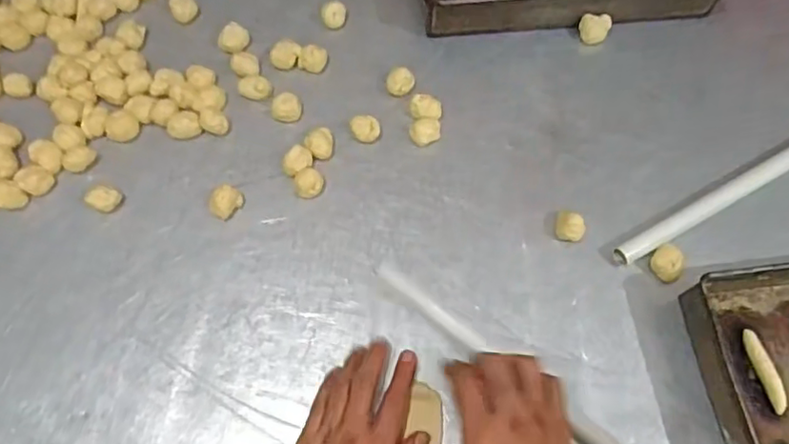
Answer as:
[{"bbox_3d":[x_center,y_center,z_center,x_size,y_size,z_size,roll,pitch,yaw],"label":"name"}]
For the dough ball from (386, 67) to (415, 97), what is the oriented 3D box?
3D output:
[{"bbox_3d":[0.007,-0.161,0.679,0.030,0.018,0.031,0,68,0],"label":"dough ball"}]

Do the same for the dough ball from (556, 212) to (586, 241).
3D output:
[{"bbox_3d":[0.179,0.005,0.605,0.024,0.020,0.032,5,68,3],"label":"dough ball"}]

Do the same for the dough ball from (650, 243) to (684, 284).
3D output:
[{"bbox_3d":[0.271,0.040,0.588,0.027,0.021,0.034,-31,71,-12],"label":"dough ball"}]

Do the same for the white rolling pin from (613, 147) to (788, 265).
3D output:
[{"bbox_3d":[0.344,-0.027,0.616,0.275,0.017,0.023,-28,70,-11],"label":"white rolling pin"}]

